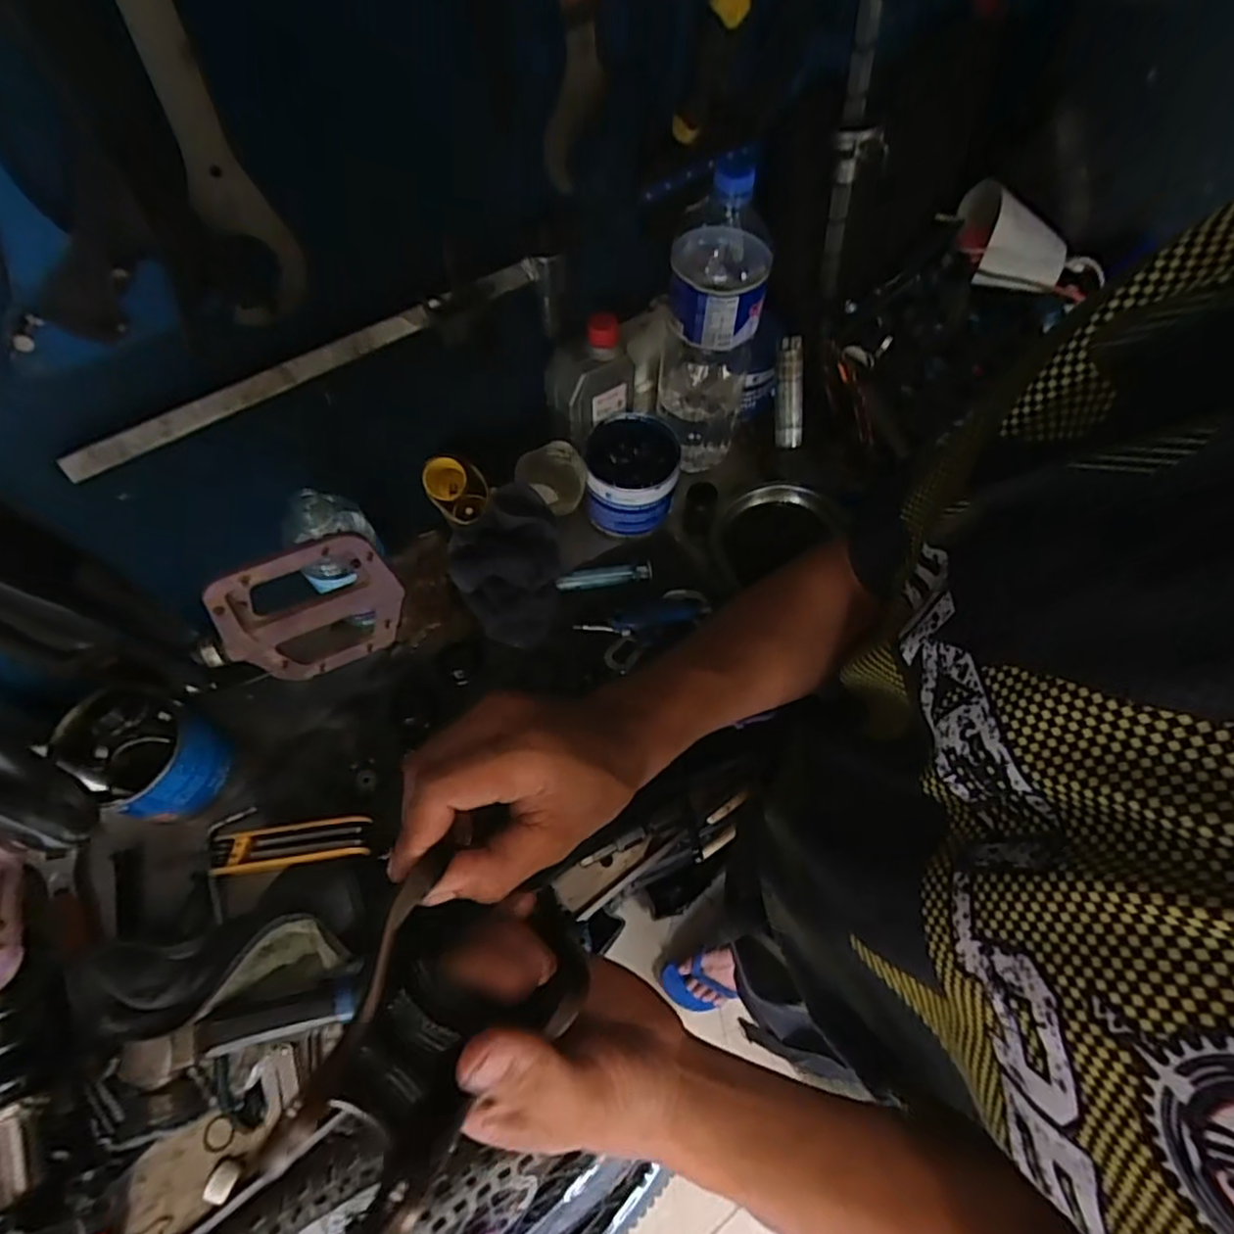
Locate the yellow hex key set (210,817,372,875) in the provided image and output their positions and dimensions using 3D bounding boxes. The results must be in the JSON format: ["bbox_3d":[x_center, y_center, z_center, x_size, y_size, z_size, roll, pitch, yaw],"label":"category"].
[{"bbox_3d":[-0.283,0.197,0.553,0.135,0.019,0.036,-6,63,-2],"label":"yellow hex key set"}]

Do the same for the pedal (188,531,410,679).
[{"bbox_3d":[-0.180,0.000,0.366,0.108,0.097,0.017,-26,65,-12],"label":"pedal"}]

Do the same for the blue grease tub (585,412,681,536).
[{"bbox_3d":[0.018,-0.152,0.687,0.095,0.074,0.100,-1,63,1],"label":"blue grease tub"}]

